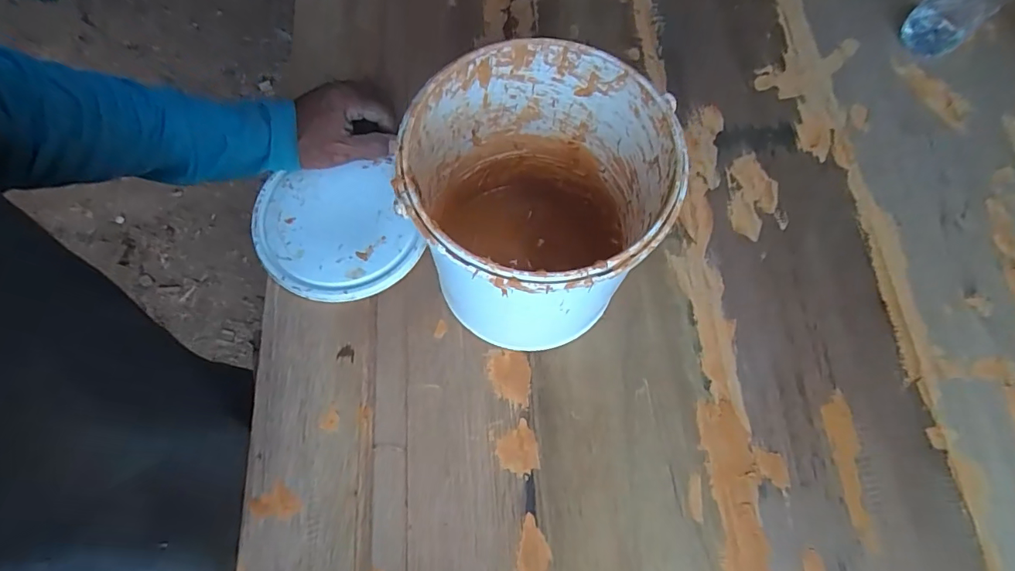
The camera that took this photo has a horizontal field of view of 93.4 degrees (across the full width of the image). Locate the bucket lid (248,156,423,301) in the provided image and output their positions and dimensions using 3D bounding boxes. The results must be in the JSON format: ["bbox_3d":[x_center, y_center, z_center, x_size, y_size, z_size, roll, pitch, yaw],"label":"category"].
[{"bbox_3d":[-0.170,-0.054,0.472,0.144,0.012,0.144,1,71,-2],"label":"bucket lid"}]

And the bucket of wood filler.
[{"bbox_3d":[0.020,-0.055,0.386,0.176,0.189,0.172,1,71,-2],"label":"bucket of wood filler"}]

